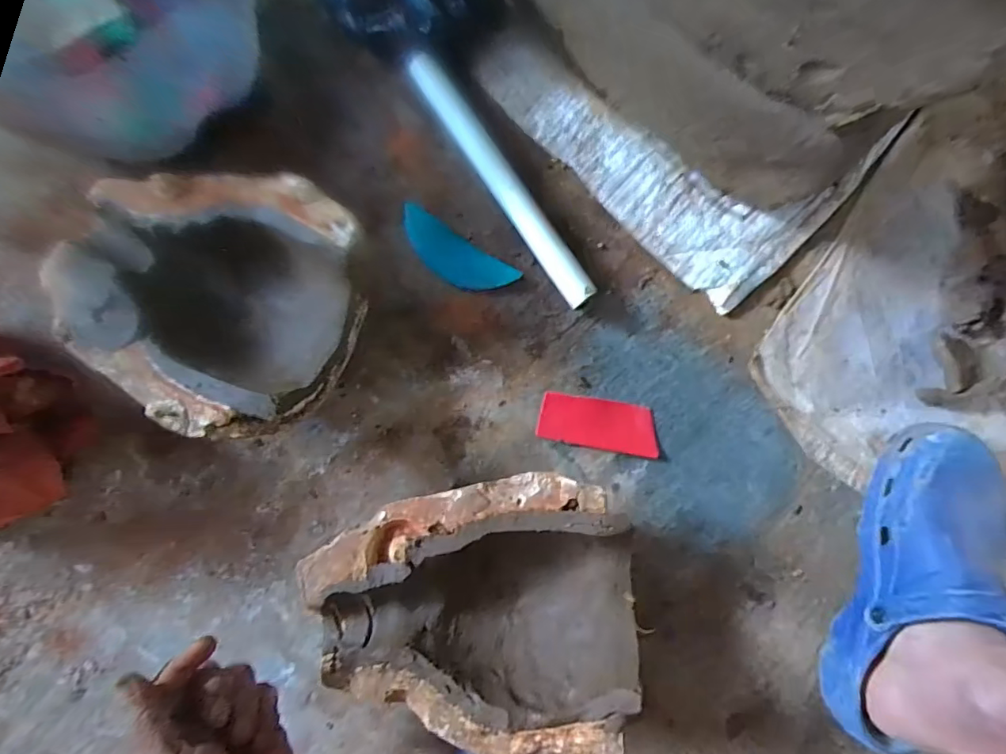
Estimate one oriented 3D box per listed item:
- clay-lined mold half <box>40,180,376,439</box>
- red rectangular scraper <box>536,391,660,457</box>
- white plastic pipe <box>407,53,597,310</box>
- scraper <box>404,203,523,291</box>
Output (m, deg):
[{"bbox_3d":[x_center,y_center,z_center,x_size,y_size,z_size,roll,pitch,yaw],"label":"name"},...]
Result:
[{"bbox_3d":[-0.230,-0.071,0.405,0.226,0.095,0.192,26,84,0],"label":"clay-lined mold half"},{"bbox_3d":[0.088,0.043,0.459,0.109,0.004,0.045,9,86,-3],"label":"red rectangular scraper"},{"bbox_3d":[-0.002,-0.177,0.460,0.026,0.028,0.264,-35,87,-5],"label":"white plastic pipe"},{"bbox_3d":[-0.045,-0.110,0.460,0.116,0.005,0.043,32,84,0],"label":"scraper"}]

